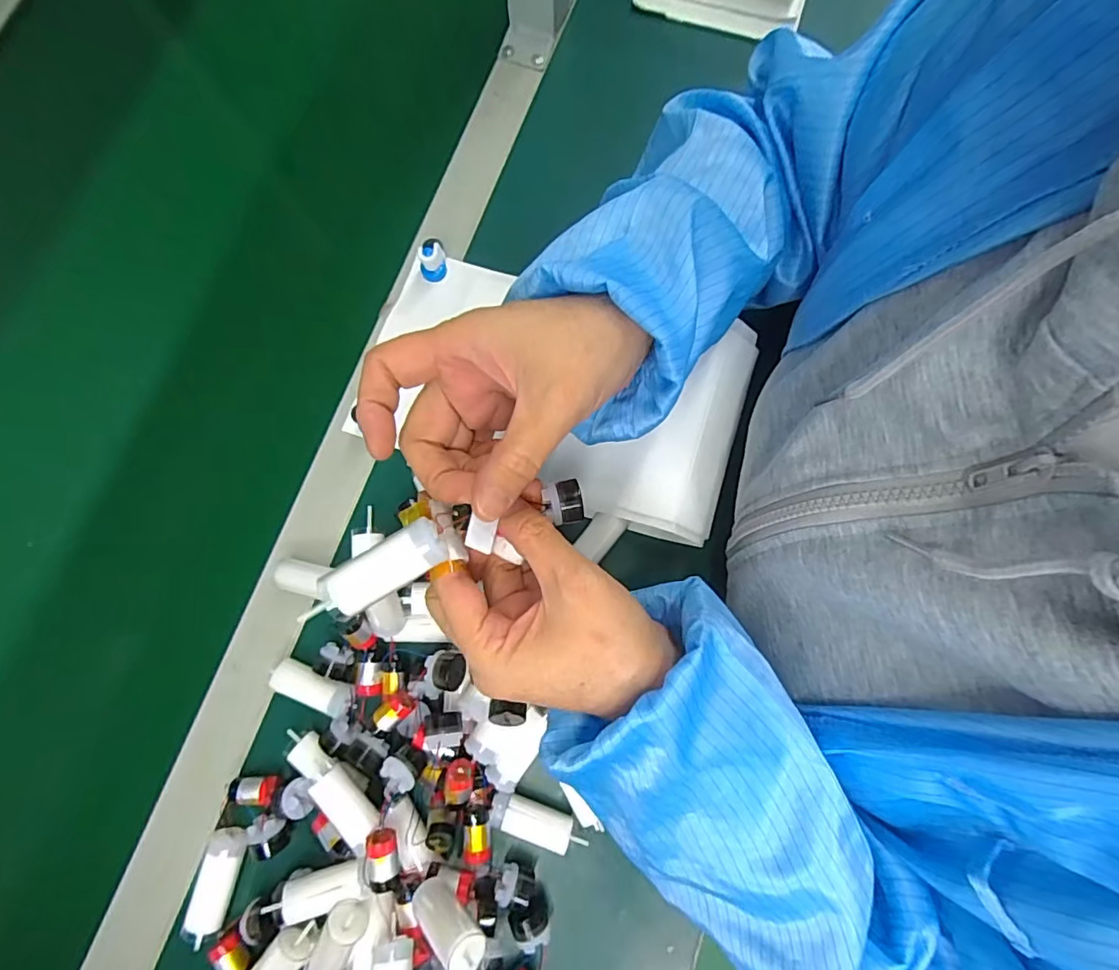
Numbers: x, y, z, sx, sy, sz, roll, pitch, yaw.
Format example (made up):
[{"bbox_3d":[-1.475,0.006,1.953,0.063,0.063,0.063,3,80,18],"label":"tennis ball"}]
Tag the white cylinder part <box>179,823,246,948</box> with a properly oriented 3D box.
[{"bbox_3d":[-0.200,0.233,0.316,0.022,0.017,0.057,11,78,2],"label":"white cylinder part"}]

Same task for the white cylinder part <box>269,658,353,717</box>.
[{"bbox_3d":[-0.155,0.125,0.338,0.051,0.016,0.020,22,79,4],"label":"white cylinder part"}]

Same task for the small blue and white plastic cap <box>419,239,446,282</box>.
[{"bbox_3d":[-0.093,-0.164,0.396,0.019,0.026,0.016,-18,79,-4],"label":"small blue and white plastic cap"}]

